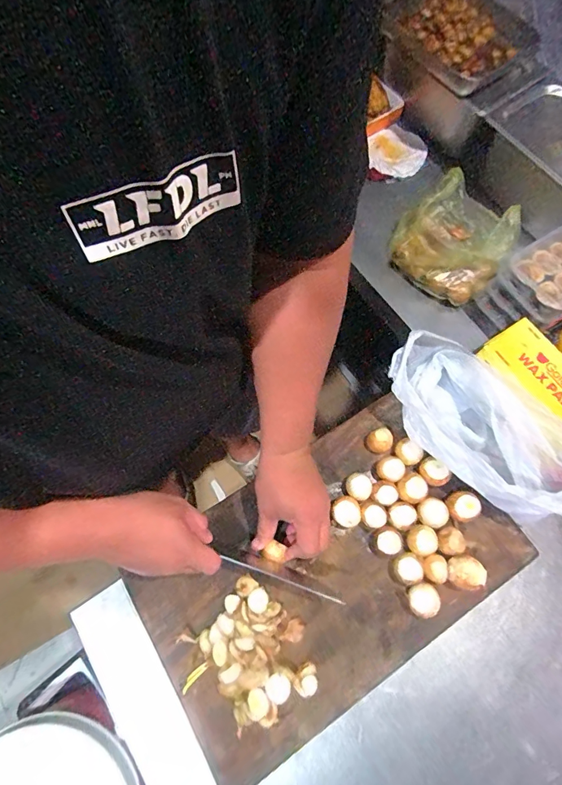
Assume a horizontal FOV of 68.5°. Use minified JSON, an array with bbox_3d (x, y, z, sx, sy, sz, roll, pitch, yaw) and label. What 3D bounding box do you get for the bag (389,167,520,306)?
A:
[{"bbox_3d":[0.320,-0.297,0.759,0.193,0.110,0.208,34,73,11],"label":"bag"}]

